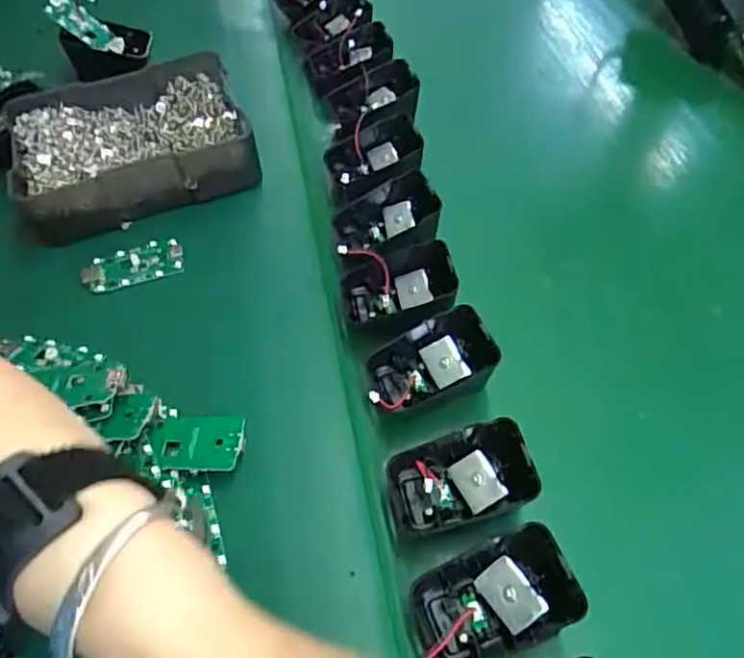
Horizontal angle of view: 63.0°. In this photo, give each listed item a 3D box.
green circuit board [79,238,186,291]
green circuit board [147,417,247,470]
[{"bbox_3d":[-0.160,-0.042,0.406,0.064,0.010,0.029,-14,51,-7],"label":"green circuit board"},{"bbox_3d":[-0.093,0.060,0.323,0.051,0.004,0.033,-1,47,7],"label":"green circuit board"}]

